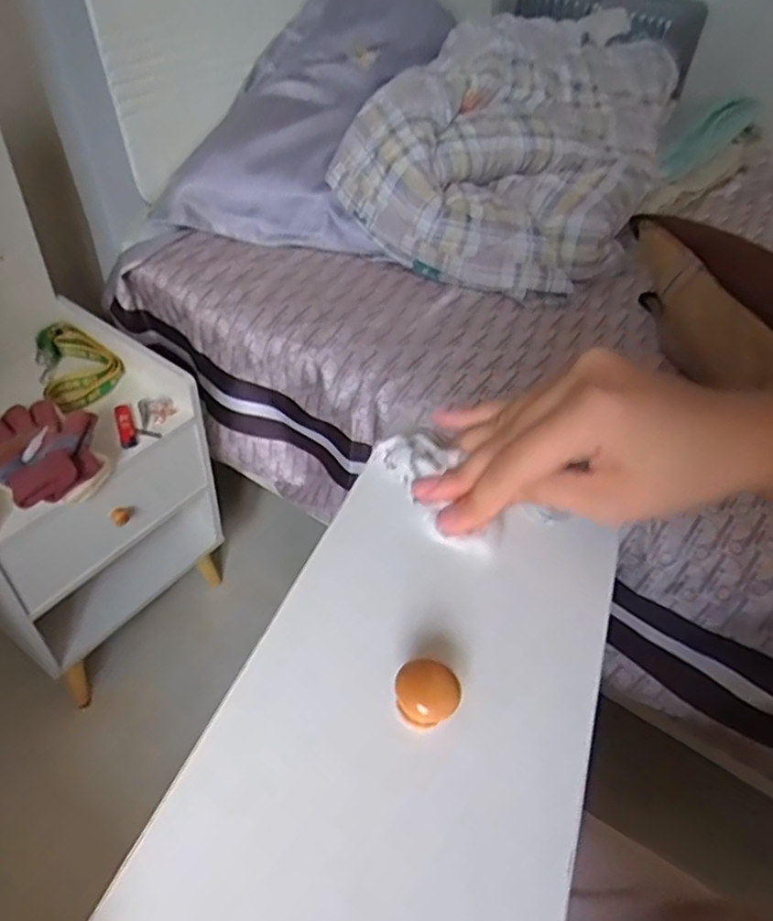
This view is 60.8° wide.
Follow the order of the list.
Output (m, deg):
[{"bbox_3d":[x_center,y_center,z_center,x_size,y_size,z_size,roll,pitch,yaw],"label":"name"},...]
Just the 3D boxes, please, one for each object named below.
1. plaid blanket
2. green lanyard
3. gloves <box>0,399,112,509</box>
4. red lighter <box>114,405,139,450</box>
[{"bbox_3d":[0.217,-0.509,1.069,0.412,0.233,0.553,22,48,16],"label":"plaid blanket"},{"bbox_3d":[-0.442,-0.139,0.943,0.105,0.032,0.163,-21,51,-24],"label":"green lanyard"},{"bbox_3d":[-0.416,-0.011,0.794,0.140,0.057,0.159,-28,54,-28],"label":"gloves"},{"bbox_3d":[-0.348,-0.046,0.880,0.023,0.010,0.077,-16,49,-19],"label":"red lighter"}]

